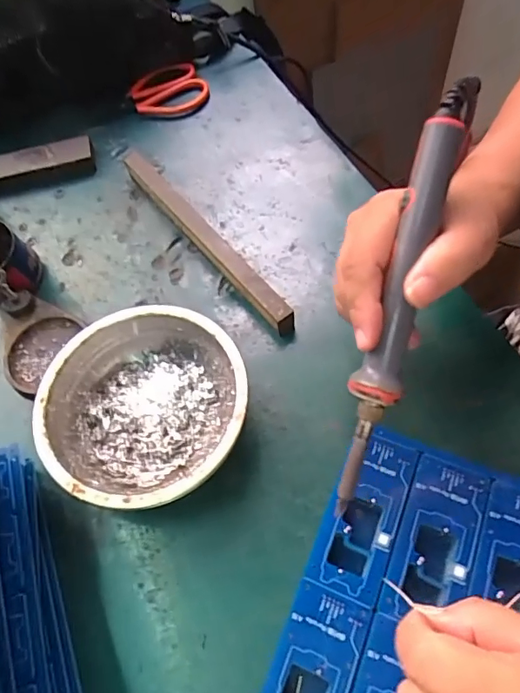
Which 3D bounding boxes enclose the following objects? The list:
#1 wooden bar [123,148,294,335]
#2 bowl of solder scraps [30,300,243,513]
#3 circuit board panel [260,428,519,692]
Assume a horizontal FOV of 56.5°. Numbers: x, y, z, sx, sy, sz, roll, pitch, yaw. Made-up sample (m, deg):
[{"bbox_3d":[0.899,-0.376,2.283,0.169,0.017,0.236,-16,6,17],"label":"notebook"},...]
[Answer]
[{"bbox_3d":[-0.049,-0.091,0.394,0.018,0.021,0.226,-35,65,-14],"label":"wooden bar"},{"bbox_3d":[-0.072,0.040,0.312,0.123,0.044,0.126,-2,62,4],"label":"bowl of solder scraps"},{"bbox_3d":[0.096,0.152,0.244,0.158,0.017,0.189,20,64,14],"label":"circuit board panel"}]

